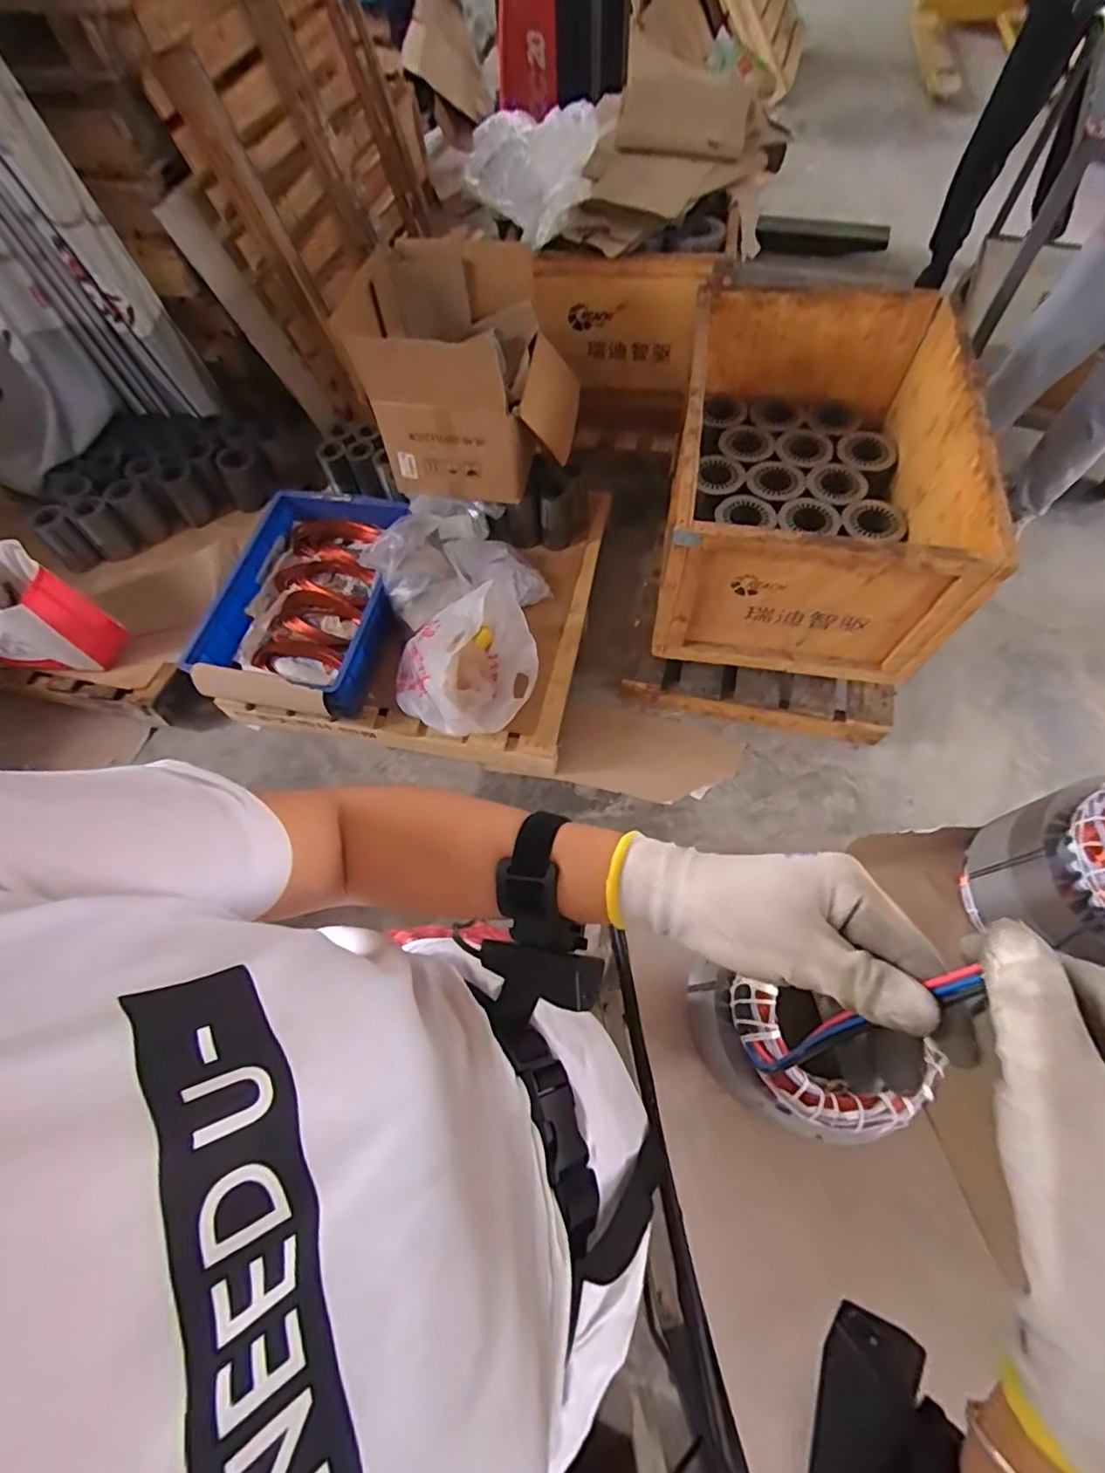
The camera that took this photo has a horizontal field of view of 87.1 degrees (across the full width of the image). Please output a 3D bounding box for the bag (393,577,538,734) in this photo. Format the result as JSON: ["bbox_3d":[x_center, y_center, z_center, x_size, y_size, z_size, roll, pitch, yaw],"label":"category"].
[{"bbox_3d":[-0.211,-0.185,1.415,0.368,0.233,0.363,-29,65,-11],"label":"bag"}]

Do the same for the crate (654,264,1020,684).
[{"bbox_3d":[0.632,-0.658,1.450,0.610,0.409,0.920,10,64,8],"label":"crate"}]

